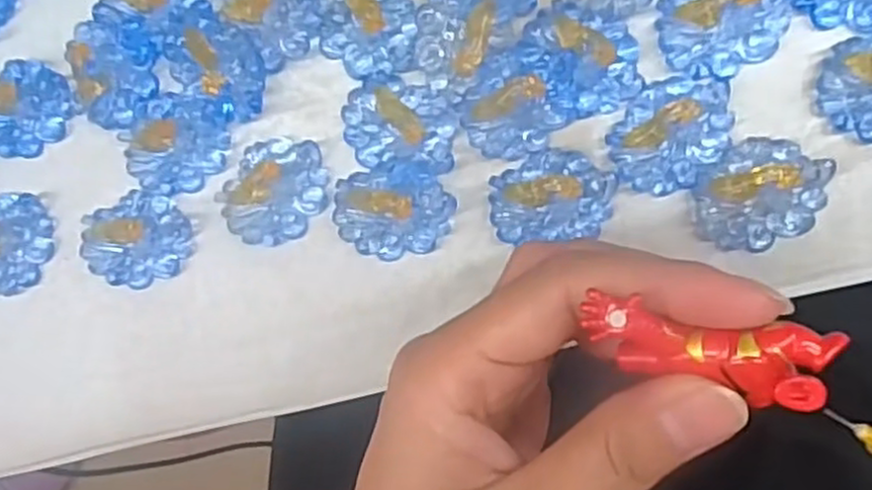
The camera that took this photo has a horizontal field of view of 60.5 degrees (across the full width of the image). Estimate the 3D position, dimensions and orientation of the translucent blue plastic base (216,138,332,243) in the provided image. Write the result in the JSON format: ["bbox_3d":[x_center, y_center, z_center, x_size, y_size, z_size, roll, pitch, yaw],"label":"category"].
[{"bbox_3d":[-0.052,-0.017,0.240,0.029,0.006,0.037,39,99,4],"label":"translucent blue plastic base"}]

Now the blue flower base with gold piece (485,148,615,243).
[{"bbox_3d":[0.035,-0.015,0.226,0.036,0.008,0.026,-3,94,9],"label":"blue flower base with gold piece"}]

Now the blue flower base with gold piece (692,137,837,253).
[{"bbox_3d":[0.095,-0.014,0.217,0.030,0.005,0.036,41,99,4],"label":"blue flower base with gold piece"}]

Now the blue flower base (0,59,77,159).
[{"bbox_3d":[-0.142,-0.046,0.254,0.036,0.006,0.029,-40,88,10],"label":"blue flower base"}]

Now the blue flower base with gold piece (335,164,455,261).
[{"bbox_3d":[-0.013,-0.010,0.233,0.036,0.009,0.028,-14,92,10],"label":"blue flower base with gold piece"}]

